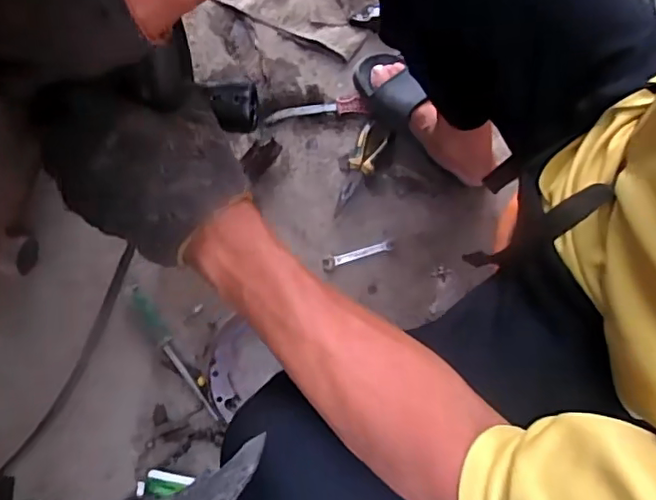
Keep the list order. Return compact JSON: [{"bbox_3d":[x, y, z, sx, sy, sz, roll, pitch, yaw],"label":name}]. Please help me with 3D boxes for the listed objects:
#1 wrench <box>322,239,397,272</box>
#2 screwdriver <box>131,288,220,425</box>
[{"bbox_3d":[0.048,0.007,0.916,0.117,0.004,0.023,-17,80,-4],"label":"wrench"},{"bbox_3d":[-0.229,0.153,0.851,0.023,0.032,0.224,-31,95,-6],"label":"screwdriver"}]

